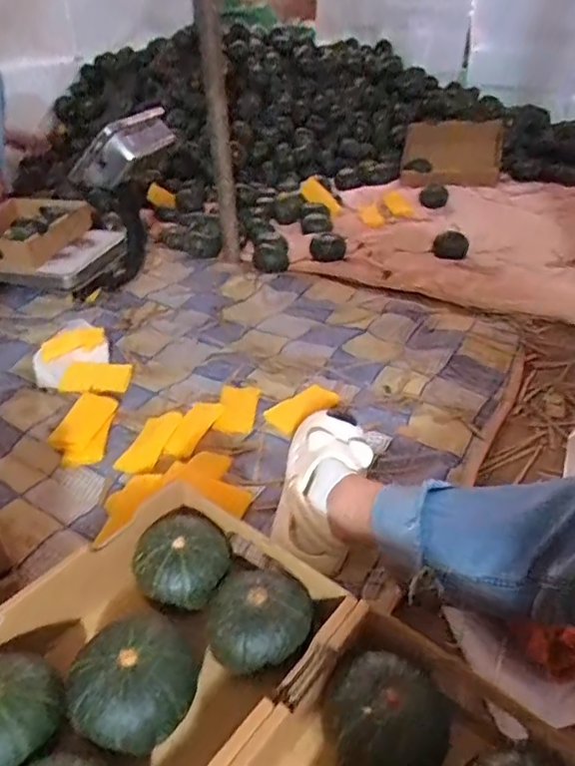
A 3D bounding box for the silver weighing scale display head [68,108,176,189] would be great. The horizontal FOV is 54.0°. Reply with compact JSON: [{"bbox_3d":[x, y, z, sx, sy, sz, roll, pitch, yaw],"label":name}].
[{"bbox_3d":[-0.340,-0.480,1.147,0.206,0.104,0.151,-21,38,17],"label":"silver weighing scale display head"}]

